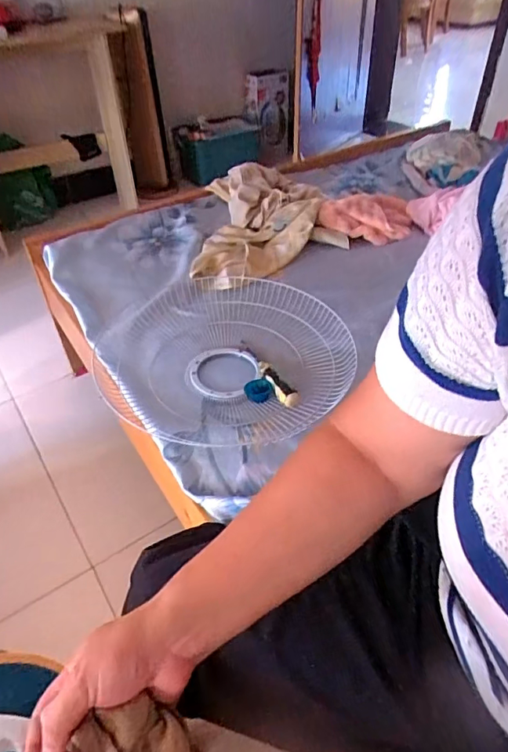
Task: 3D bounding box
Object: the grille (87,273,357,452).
[{"bbox_3d":[-0.059,-0.040,0.864,0.429,0.056,0.392,-1,45,1],"label":"grille"}]

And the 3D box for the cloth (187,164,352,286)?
[{"bbox_3d":[0.045,-0.375,1.174,0.332,0.095,0.508,1,45,2],"label":"cloth"}]

